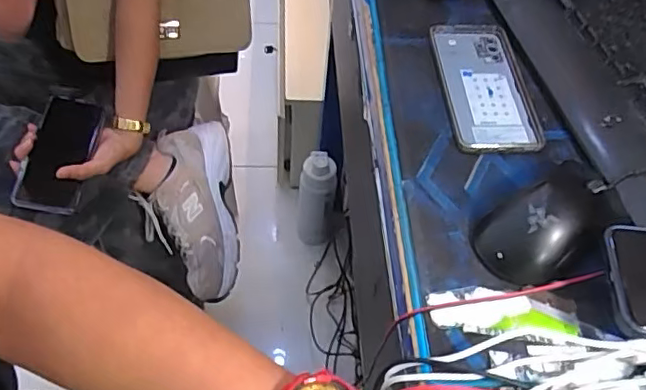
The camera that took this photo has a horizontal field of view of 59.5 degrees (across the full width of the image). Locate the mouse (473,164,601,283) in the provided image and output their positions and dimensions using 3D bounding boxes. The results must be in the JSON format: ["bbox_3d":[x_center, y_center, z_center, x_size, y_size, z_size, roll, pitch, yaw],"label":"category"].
[{"bbox_3d":[0.169,0.021,0.424,0.109,0.032,0.069,-26,60,-22],"label":"mouse"}]

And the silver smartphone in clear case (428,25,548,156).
[{"bbox_3d":[0.153,-0.104,0.533,0.081,0.014,0.169,1,53,-5],"label":"silver smartphone in clear case"}]

